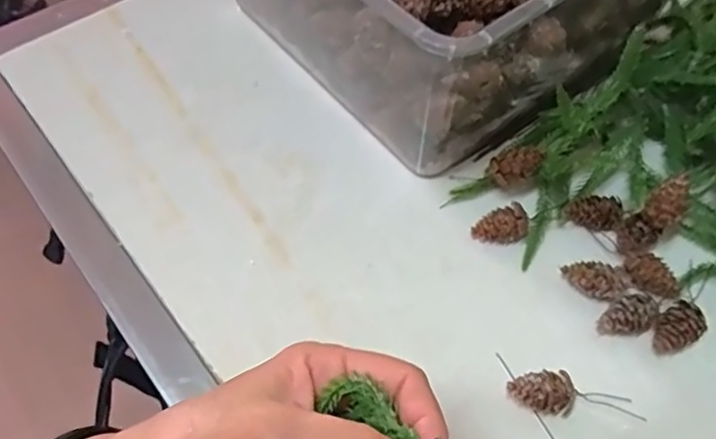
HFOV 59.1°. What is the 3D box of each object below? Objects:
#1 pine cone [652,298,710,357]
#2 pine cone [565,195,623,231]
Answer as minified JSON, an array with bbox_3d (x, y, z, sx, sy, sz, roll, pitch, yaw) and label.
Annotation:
[{"bbox_3d":[0.187,0.066,0.372,0.031,0.019,0.022,-31,63,-17],"label":"pine cone"},{"bbox_3d":[0.154,-0.005,0.415,0.034,0.020,0.018,7,59,5],"label":"pine cone"}]

